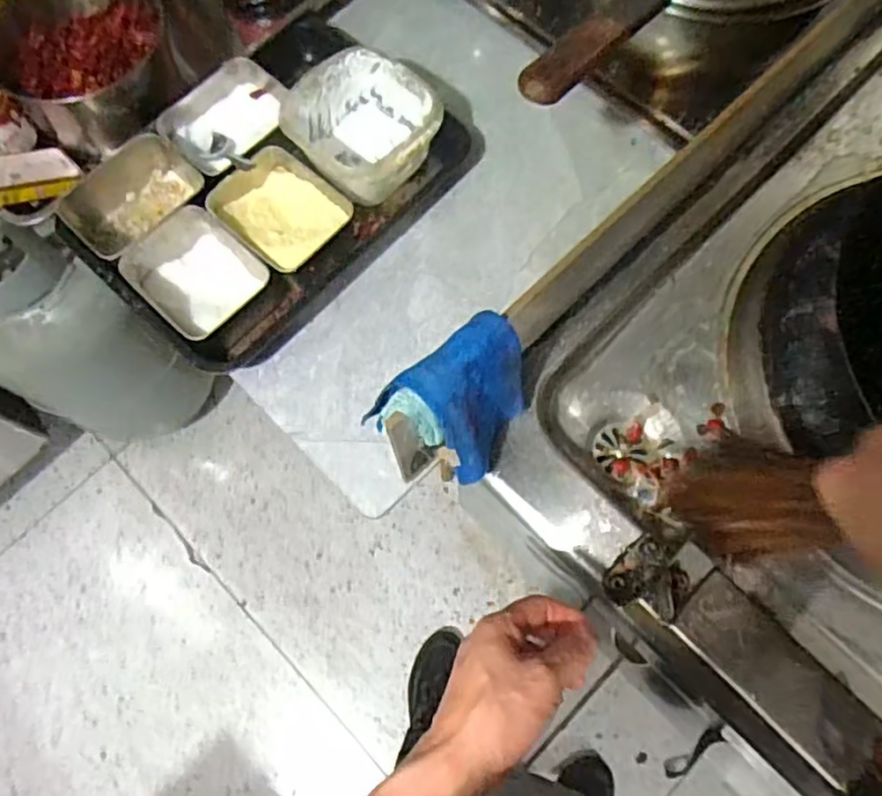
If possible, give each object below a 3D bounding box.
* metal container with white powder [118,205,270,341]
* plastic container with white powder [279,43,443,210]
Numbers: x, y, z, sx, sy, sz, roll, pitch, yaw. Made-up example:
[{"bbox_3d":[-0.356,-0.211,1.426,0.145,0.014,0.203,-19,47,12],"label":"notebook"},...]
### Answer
[{"bbox_3d":[-0.254,-0.125,0.718,0.135,0.050,0.111,41,77,14],"label":"metal container with white powder"},{"bbox_3d":[-0.084,-0.292,0.759,0.153,0.085,0.140,43,78,14],"label":"plastic container with white powder"}]

